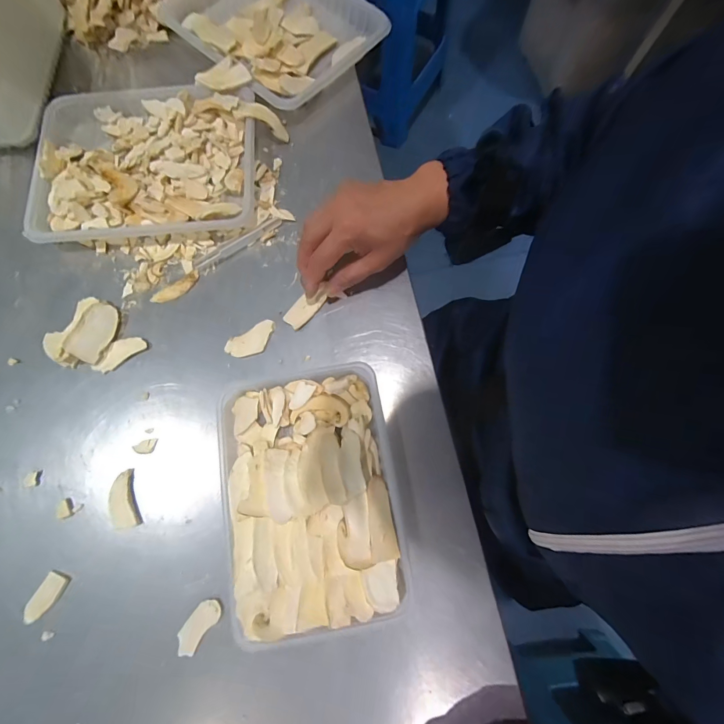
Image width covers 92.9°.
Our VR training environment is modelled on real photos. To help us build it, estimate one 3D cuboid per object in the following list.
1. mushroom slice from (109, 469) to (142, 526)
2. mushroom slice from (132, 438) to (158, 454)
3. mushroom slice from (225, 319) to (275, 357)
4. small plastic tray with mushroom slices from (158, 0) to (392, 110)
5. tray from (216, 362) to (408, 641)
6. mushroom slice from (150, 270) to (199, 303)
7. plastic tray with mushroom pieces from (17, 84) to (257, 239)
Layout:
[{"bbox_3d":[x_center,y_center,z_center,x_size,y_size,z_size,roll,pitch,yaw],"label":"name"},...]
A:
[{"bbox_3d":[-0.235,0.136,0.339,0.023,0.004,0.053,-14,72,-22],"label":"mushroom slice"},{"bbox_3d":[-0.223,0.087,0.352,0.024,0.004,0.013,-13,77,-4],"label":"mushroom slice"},{"bbox_3d":[-0.120,-0.022,0.378,0.057,0.008,0.029,-28,78,-7],"label":"mushroom slice"},{"bbox_3d":[-0.122,-0.455,0.466,0.264,0.039,0.201,40,79,9],"label":"small plastic tray with mushroom slices"},{"bbox_3d":[-0.049,0.121,0.328,0.158,0.033,0.224,-8,76,-3],"label":"tray"},{"bbox_3d":[-0.211,-0.083,0.393,0.059,0.004,0.017,-37,79,-9],"label":"mushroom slice"},{"bbox_3d":[-0.260,-0.238,0.417,0.258,0.038,0.202,-2,76,-1],"label":"plastic tray with mushroom pieces"}]

